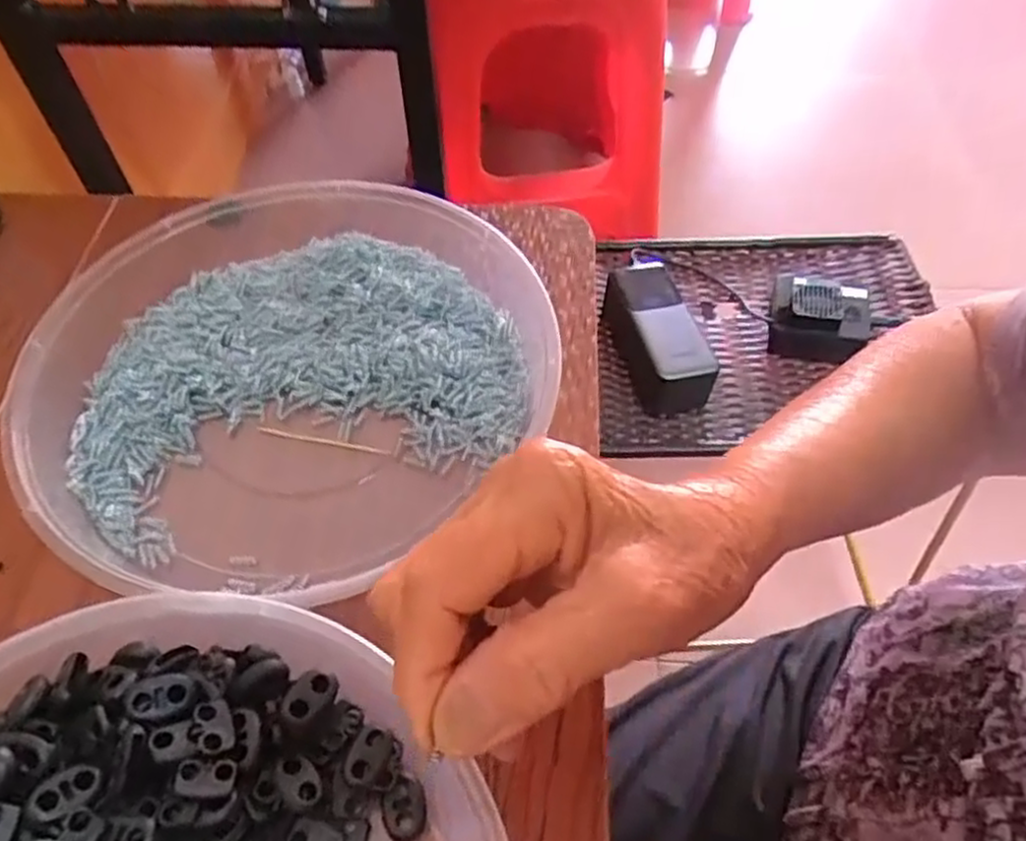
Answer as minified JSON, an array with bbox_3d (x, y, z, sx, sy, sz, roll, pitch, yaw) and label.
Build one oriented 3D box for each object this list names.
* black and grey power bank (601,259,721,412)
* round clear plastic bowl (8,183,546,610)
[{"bbox_3d":[0.123,-0.079,0.644,0.068,0.051,0.144,-11,56,-8],"label":"black and grey power bank"},{"bbox_3d":[-0.102,-0.029,0.353,0.234,0.039,0.223,1,55,-2],"label":"round clear plastic bowl"}]

